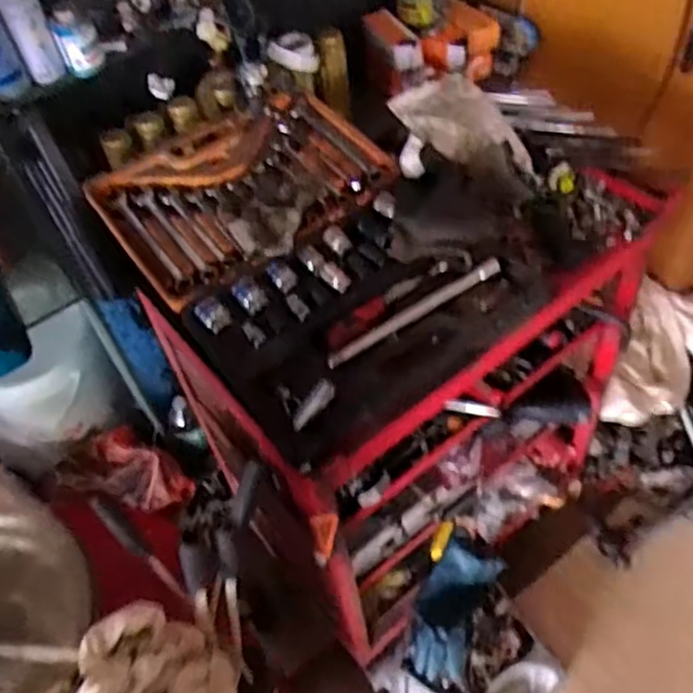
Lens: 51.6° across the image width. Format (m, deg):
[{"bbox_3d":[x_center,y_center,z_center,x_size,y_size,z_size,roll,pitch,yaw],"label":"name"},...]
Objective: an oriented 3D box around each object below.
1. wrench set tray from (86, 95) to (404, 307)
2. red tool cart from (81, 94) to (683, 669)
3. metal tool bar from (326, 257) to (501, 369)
[{"bbox_3d":[-0.156,-0.246,1.098,0.393,0.057,0.344,-31,55,-16],"label":"wrench set tray"},{"bbox_3d":[0.050,-0.003,1.276,0.635,0.724,0.628,-35,56,-19],"label":"red tool cart"},{"bbox_3d":[0.086,-0.045,0.884,0.264,0.018,0.025,-31,55,-17],"label":"metal tool bar"}]

